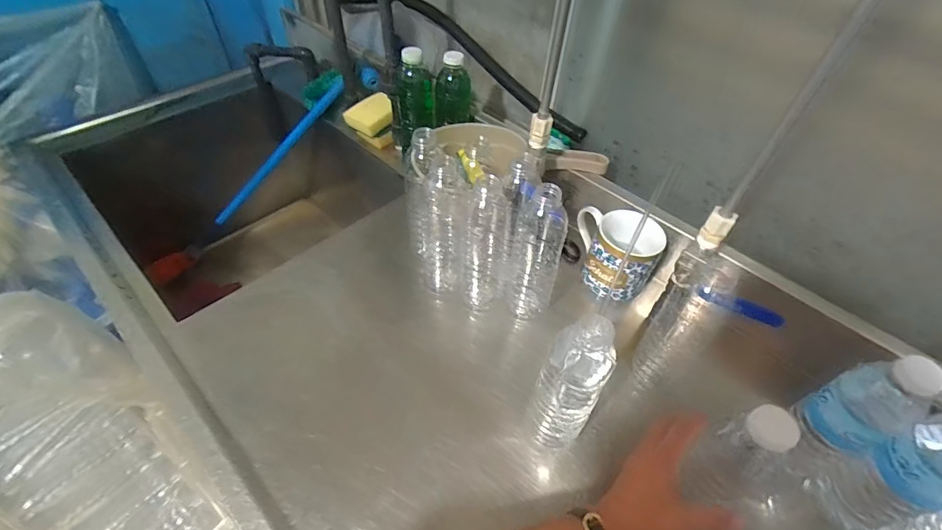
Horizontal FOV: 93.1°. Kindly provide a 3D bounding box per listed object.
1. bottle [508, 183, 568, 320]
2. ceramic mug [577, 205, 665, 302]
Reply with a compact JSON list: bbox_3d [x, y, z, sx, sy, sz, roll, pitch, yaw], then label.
[{"bbox_3d":[0.087,-0.021,0.574,0.058,0.210,0.067,12,49,6],"label":"bottle"},{"bbox_3d":[0.205,-0.020,0.638,0.123,0.096,0.092,20,51,13],"label":"ceramic mug"}]

